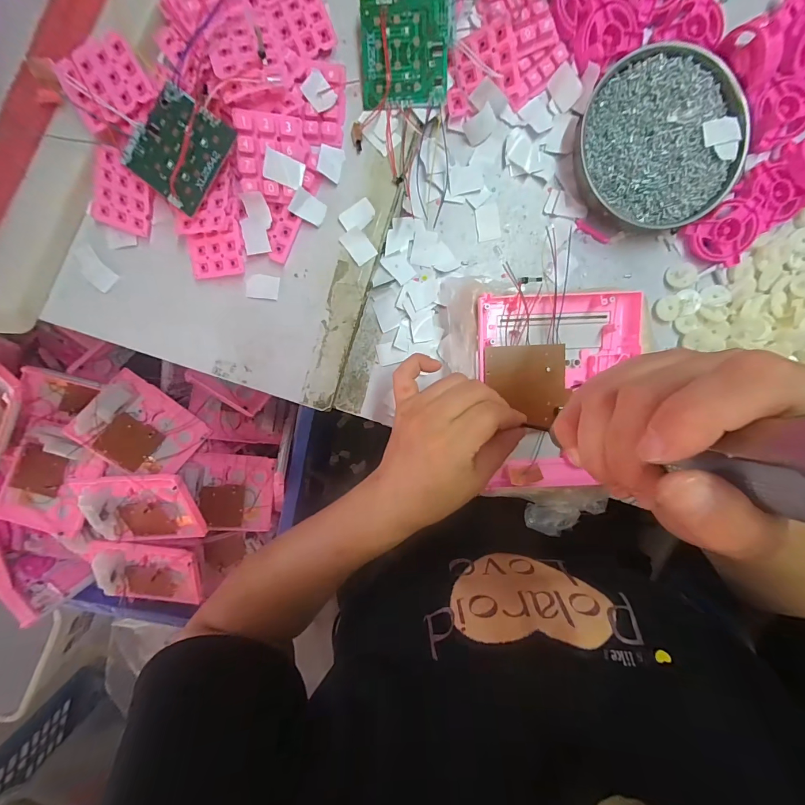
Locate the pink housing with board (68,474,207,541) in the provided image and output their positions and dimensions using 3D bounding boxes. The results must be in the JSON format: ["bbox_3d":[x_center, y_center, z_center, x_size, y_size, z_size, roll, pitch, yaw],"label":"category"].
[{"bbox_3d":[-0.411,0.175,0.559,0.162,0.040,0.137,-4,123,-1],"label":"pink housing with board"}]

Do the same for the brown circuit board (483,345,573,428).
[{"bbox_3d":[0.104,-0.014,0.301,0.066,0.004,0.069,-3,94,1],"label":"brown circuit board"}]

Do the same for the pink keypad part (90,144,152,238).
[{"bbox_3d":[-0.234,-0.174,0.298,0.047,0.007,0.058,24,110,-3],"label":"pink keypad part"}]

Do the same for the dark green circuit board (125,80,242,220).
[{"bbox_3d":[-0.174,-0.196,0.276,0.068,0.006,0.071,38,103,0],"label":"dark green circuit board"}]

